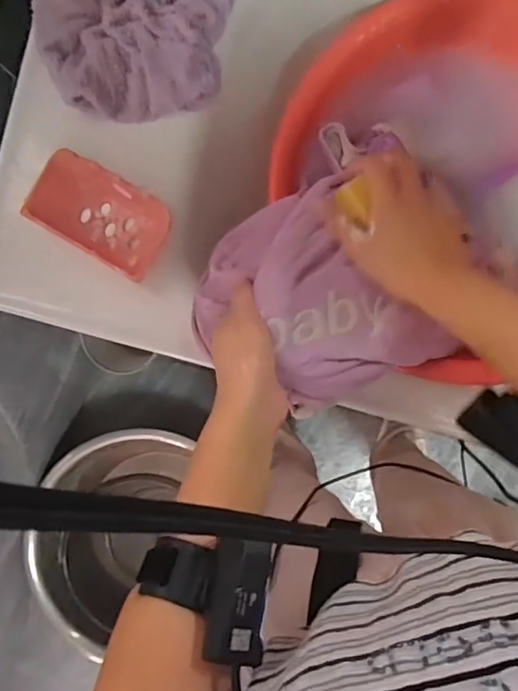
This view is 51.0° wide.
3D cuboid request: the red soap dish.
[{"bbox_3d":[-0.148,-0.122,0.507,0.131,0.024,0.074,31,93,3],"label":"red soap dish"}]

